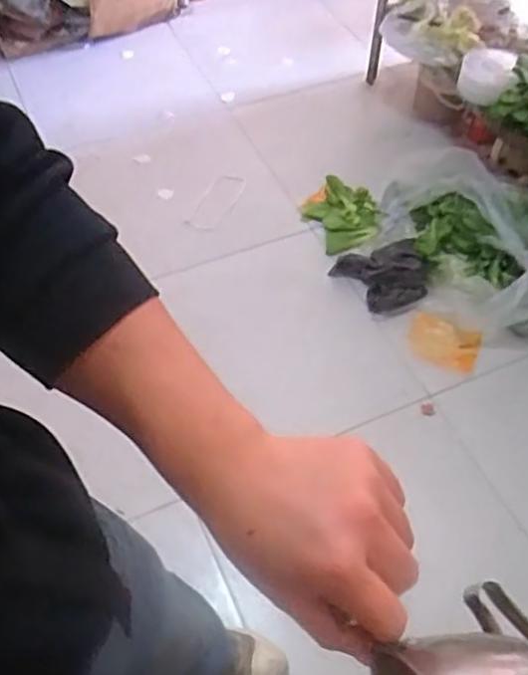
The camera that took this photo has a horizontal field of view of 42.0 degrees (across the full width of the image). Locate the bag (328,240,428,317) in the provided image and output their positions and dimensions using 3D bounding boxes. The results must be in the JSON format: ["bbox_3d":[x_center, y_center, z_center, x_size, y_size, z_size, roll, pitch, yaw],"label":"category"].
[{"bbox_3d":[0.309,-0.153,1.756,0.232,0.052,0.209,-12,55,-10],"label":"bag"}]

